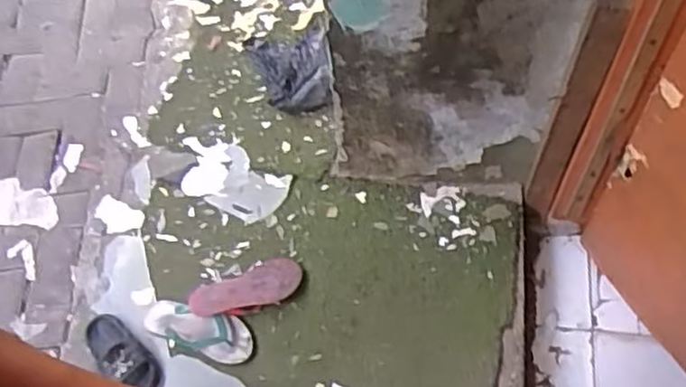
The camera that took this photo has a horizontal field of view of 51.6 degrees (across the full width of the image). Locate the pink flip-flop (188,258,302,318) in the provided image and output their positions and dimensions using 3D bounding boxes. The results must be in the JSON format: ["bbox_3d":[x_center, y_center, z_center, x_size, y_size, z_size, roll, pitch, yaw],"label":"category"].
[{"bbox_3d":[-0.211,0.214,1.554,0.247,0.044,0.103,-21,59,-10],"label":"pink flip-flop"}]

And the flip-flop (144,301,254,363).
[{"bbox_3d":[-0.320,0.296,1.547,0.275,0.040,0.094,12,58,24],"label":"flip-flop"}]

